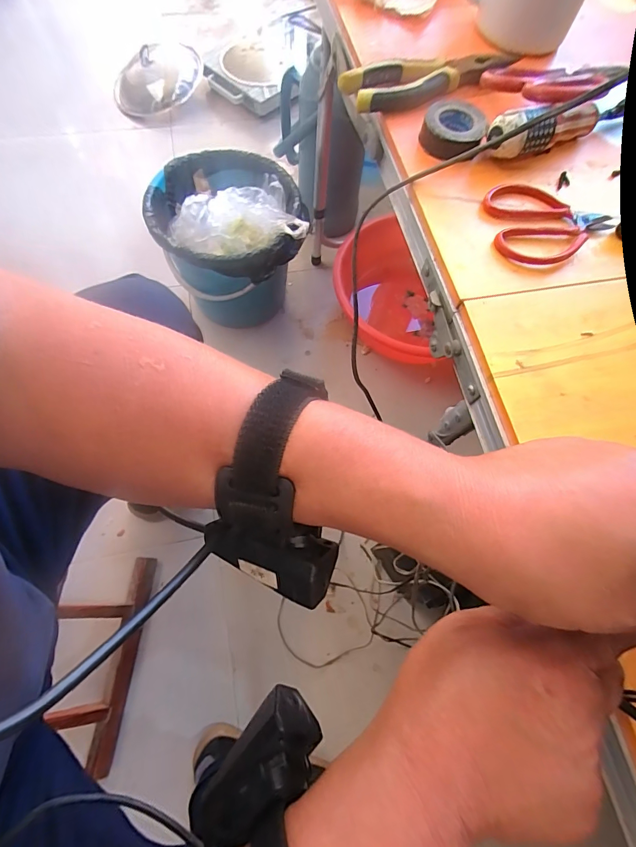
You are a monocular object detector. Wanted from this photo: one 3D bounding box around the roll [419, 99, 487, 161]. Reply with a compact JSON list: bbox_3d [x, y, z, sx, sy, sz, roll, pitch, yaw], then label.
[{"bbox_3d":[0.117,-0.253,0.327,0.049,0.019,0.055,27,70,7],"label":"roll"}]

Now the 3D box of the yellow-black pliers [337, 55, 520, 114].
[{"bbox_3d":[0.105,-0.319,0.355,0.163,0.021,0.045,-20,72,-10],"label":"yellow-black pliers"}]

